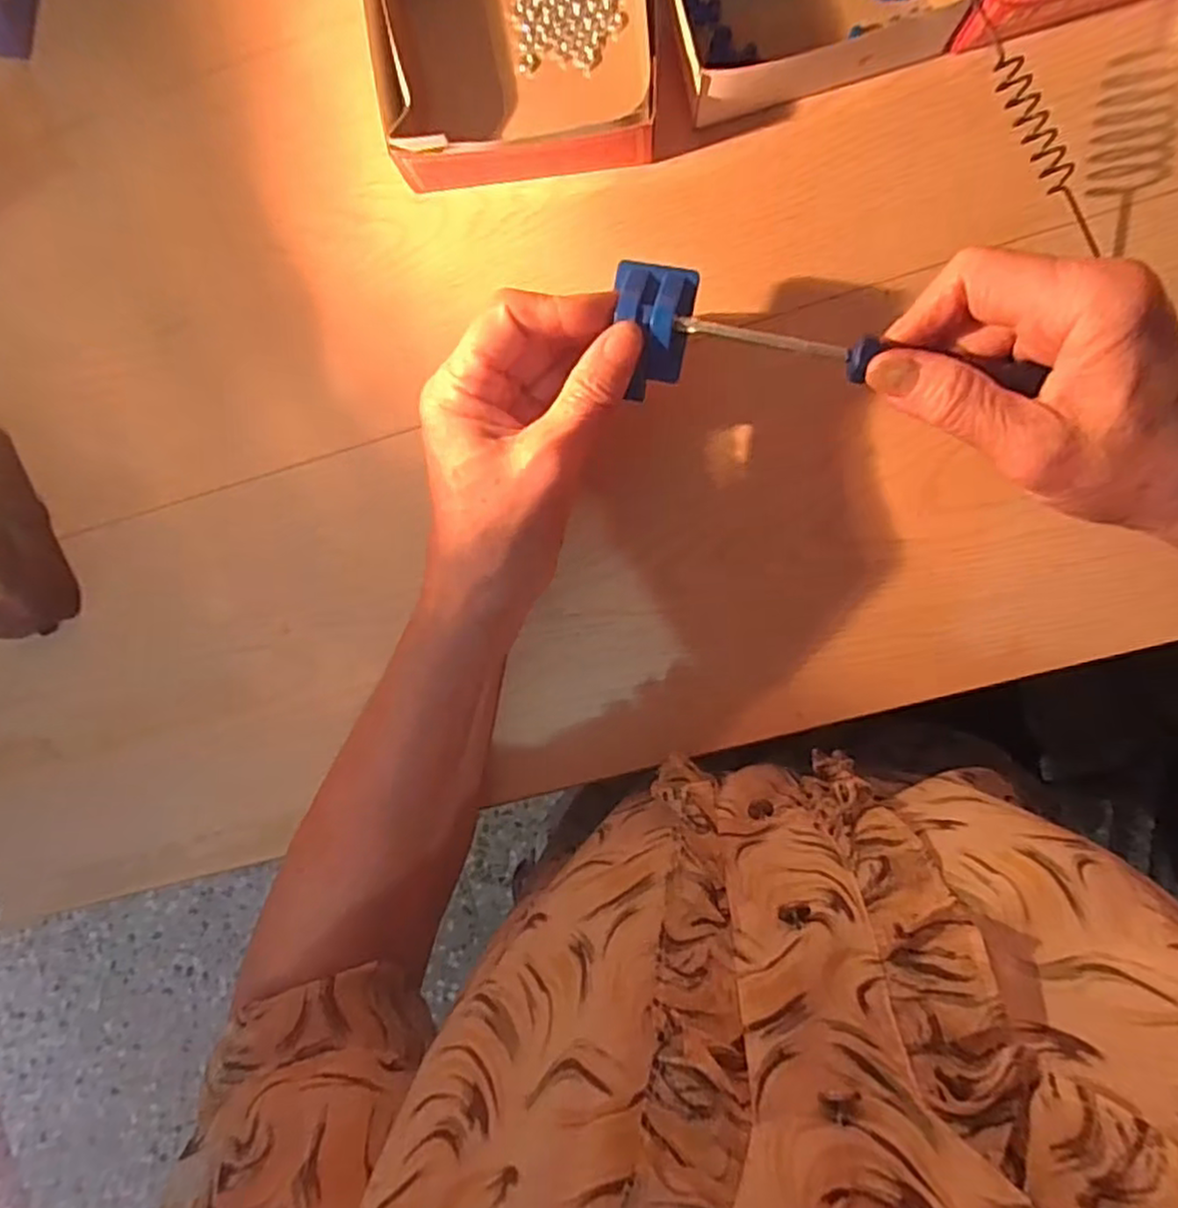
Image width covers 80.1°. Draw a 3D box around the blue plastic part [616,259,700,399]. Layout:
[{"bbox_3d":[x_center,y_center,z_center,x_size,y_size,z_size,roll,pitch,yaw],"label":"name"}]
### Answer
[{"bbox_3d":[0.025,-0.112,0.287,0.032,0.015,0.054,9,93,6],"label":"blue plastic part"}]

